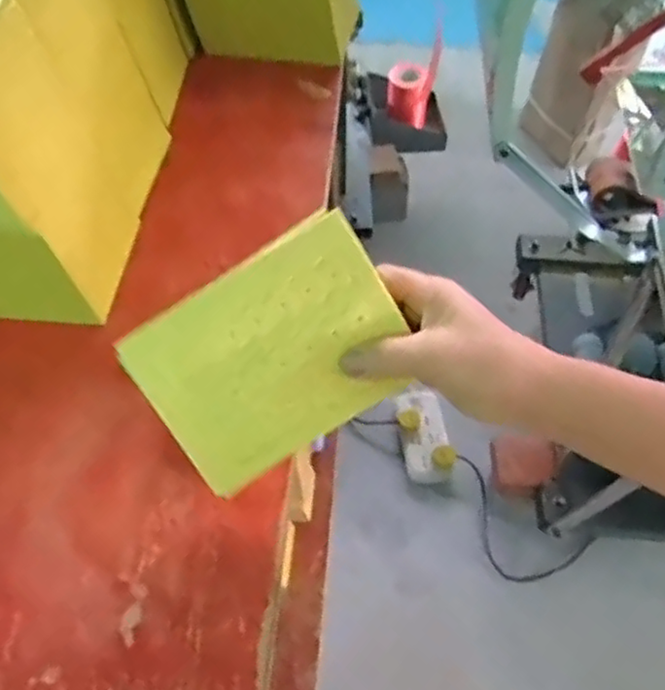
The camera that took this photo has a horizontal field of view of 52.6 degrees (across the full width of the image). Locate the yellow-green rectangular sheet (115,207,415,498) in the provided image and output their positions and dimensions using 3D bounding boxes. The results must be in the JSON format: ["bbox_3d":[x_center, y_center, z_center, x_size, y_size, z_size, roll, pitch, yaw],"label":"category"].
[{"bbox_3d":[-0.036,0.008,0.410,0.158,0.007,0.115,-32,102,5],"label":"yellow-green rectangular sheet"}]

